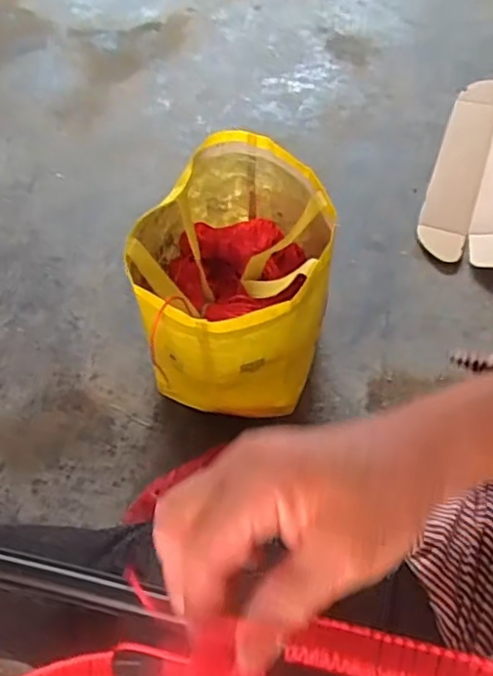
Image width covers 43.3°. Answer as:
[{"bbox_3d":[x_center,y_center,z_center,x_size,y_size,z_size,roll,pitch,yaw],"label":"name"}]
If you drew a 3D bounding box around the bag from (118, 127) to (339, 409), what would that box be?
[{"bbox_3d":[-0.014,-0.063,0.779,0.214,0.242,0.264,3,58,2],"label":"bag"}]

